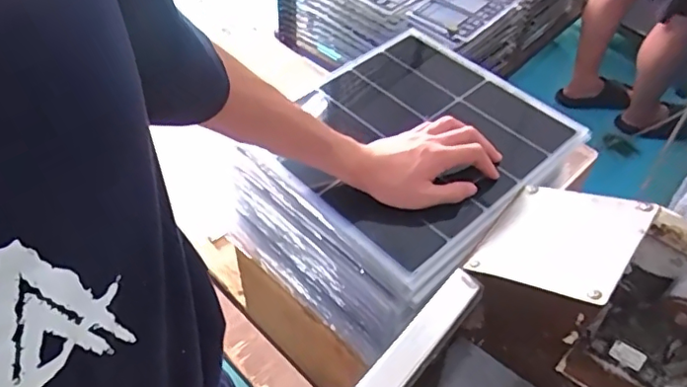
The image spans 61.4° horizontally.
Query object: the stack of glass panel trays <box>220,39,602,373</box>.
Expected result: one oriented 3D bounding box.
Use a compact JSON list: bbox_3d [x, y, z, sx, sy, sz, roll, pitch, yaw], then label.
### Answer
[{"bbox_3d":[0.075,-0.025,0.738,0.291,0.141,0.376,37,58,25],"label":"stack of glass panel trays"}]

